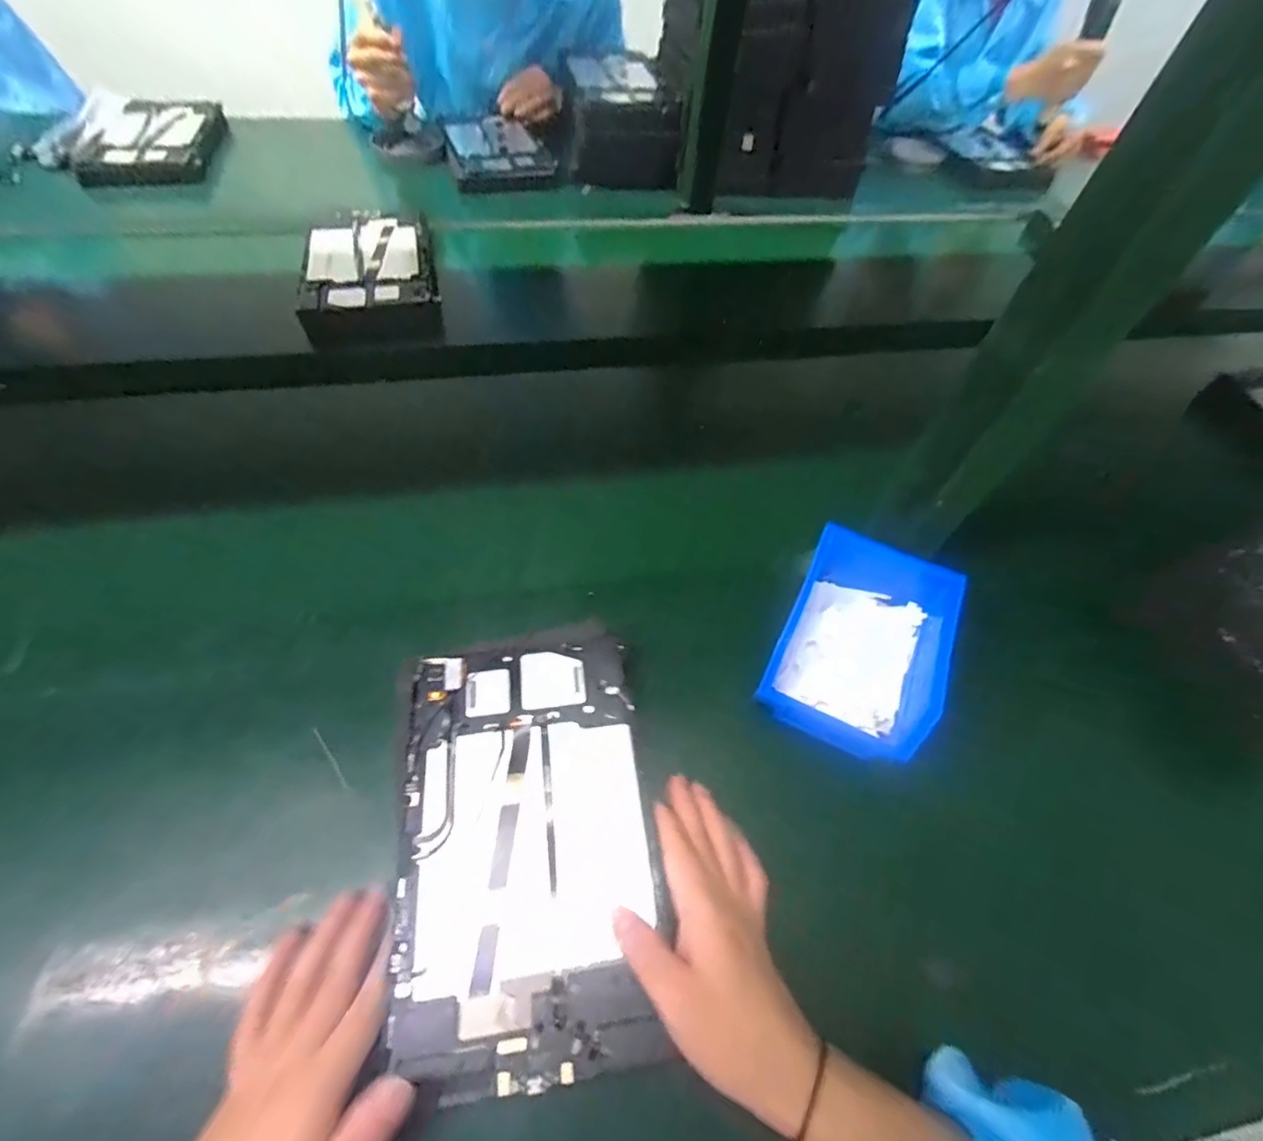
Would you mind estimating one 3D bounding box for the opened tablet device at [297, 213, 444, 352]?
[{"bbox_3d":[-0.331,-0.374,0.712,0.159,0.046,0.242,-12,58,-11],"label":"opened tablet device"}]

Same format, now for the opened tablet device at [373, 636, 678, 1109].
[{"bbox_3d":[-0.064,0.156,0.337,0.148,0.009,0.234,-6,57,-7],"label":"opened tablet device"}]

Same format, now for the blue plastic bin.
[{"bbox_3d":[0.162,0.057,0.400,0.104,0.060,0.131,23,58,12],"label":"blue plastic bin"}]

